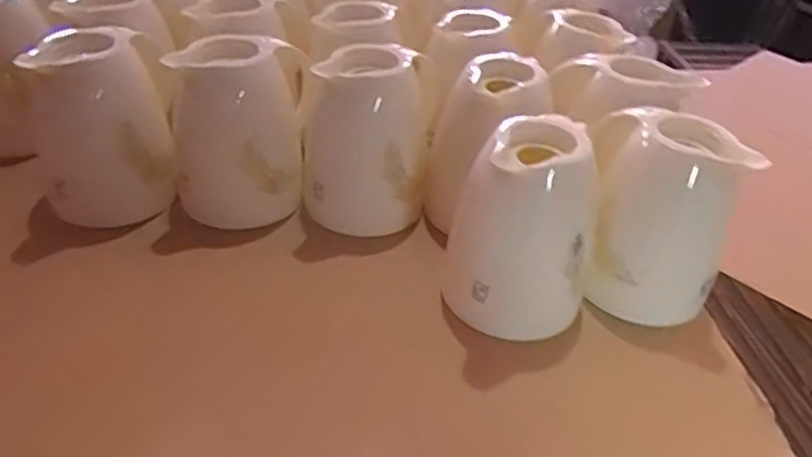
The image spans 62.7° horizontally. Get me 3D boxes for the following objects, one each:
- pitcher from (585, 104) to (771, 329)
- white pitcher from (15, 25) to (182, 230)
[{"bbox_3d":[0.252,-0.021,0.674,0.121,0.176,0.135,3,38,-2],"label":"pitcher"},{"bbox_3d":[-0.309,-0.104,0.660,0.132,0.170,0.115,-14,41,-22],"label":"white pitcher"}]

